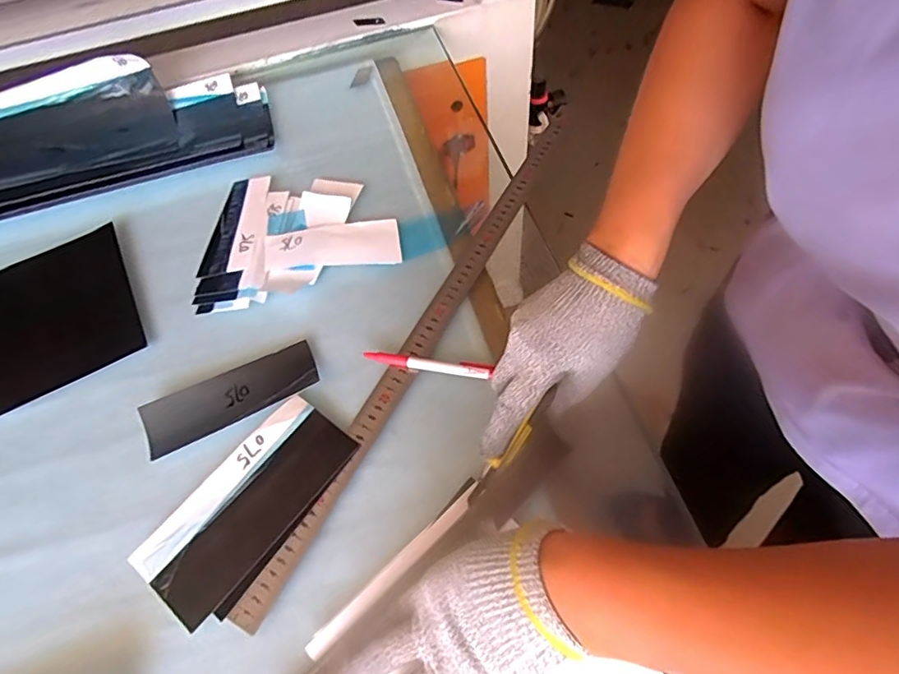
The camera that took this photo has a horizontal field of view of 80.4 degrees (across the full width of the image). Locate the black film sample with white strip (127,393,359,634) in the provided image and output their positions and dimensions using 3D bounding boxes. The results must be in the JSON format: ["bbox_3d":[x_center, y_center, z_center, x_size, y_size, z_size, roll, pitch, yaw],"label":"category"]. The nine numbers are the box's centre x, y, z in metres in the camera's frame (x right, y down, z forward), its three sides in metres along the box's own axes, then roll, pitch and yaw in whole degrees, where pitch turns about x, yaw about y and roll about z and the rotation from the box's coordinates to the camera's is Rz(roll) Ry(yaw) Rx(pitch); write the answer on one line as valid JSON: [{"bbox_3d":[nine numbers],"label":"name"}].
[{"bbox_3d":[-0.160,0.133,0.429,0.091,0.014,0.174,30,66,19],"label":"black film sample with white strip"}]

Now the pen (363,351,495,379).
[{"bbox_3d":[-0.020,0.024,0.477,0.112,0.010,0.012,9,61,9],"label":"pen"}]

